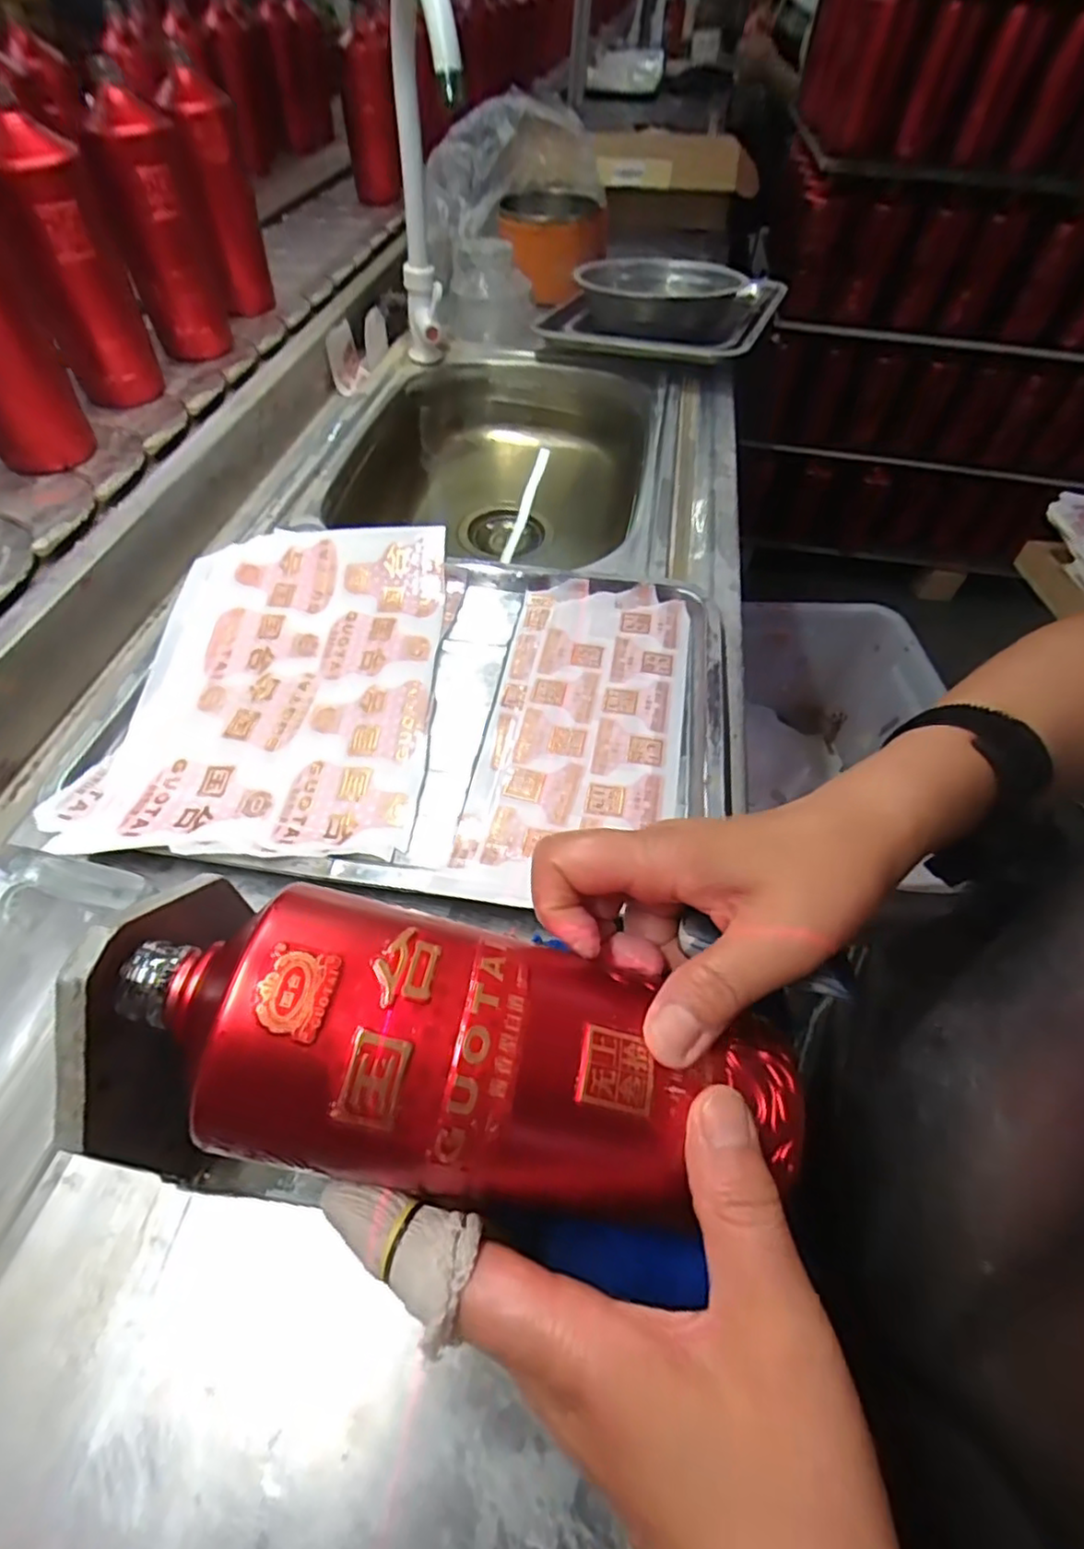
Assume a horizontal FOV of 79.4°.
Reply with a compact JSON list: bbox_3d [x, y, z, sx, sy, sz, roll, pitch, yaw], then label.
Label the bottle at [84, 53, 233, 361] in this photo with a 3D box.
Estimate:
[{"bbox_3d":[-0.373,-0.530,0.640,0.079,0.185,0.078,-10,56,-14],"label":"bottle"}]

